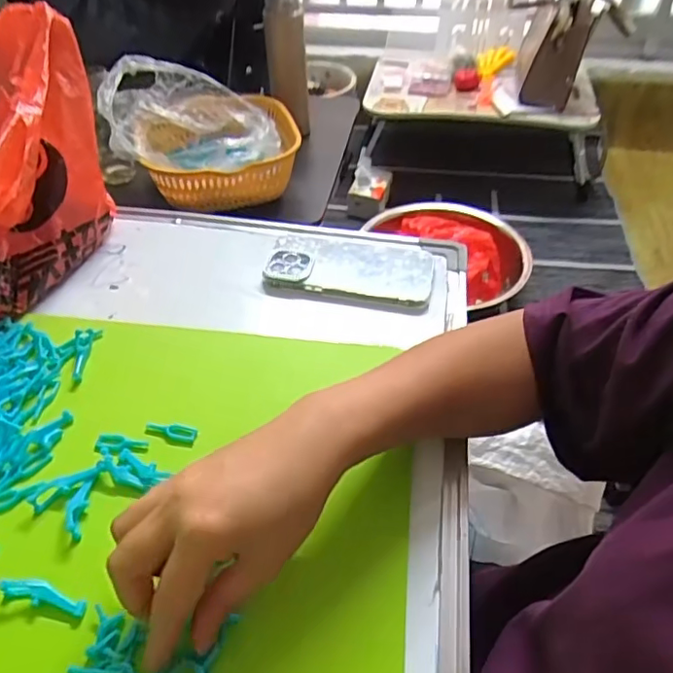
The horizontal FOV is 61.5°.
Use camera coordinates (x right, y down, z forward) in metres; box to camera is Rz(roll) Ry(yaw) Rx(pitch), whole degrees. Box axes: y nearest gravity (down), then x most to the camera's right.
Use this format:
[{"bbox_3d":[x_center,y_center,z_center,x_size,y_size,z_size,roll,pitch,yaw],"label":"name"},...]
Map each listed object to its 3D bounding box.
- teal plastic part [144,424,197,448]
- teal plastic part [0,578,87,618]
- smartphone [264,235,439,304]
[{"bbox_3d":[-0.123,0.072,0.420,0.038,0.008,0.014,10,45,3],"label":"teal plastic part"},{"bbox_3d":[-0.168,0.149,0.326,0.049,0.012,0.013,9,45,3],"label":"teal plastic part"},{"bbox_3d":[0.014,-0.069,0.575,0.165,0.011,0.092,10,45,3],"label":"smartphone"}]

